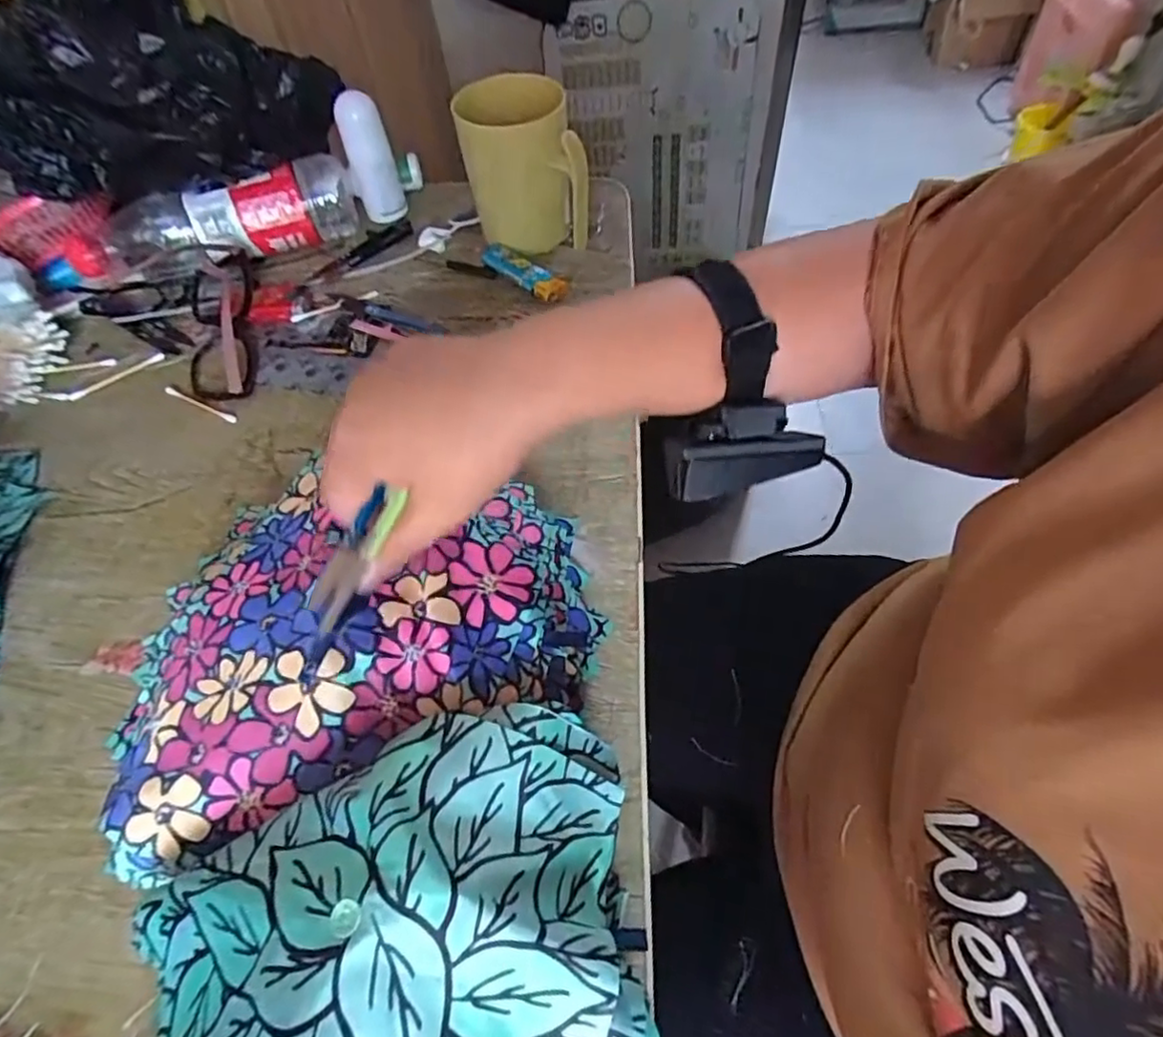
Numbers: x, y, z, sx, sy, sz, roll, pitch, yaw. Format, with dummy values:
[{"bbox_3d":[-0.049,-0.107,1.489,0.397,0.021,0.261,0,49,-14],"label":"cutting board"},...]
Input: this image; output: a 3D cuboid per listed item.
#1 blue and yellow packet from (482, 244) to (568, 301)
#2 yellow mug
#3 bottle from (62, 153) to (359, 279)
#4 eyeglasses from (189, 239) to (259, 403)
[{"bbox_3d":[-0.047,-0.198,0.507,0.084,0.012,0.026,36,66,23],"label":"blue and yellow packet"},{"bbox_3d":[-0.045,-0.271,0.499,0.088,0.105,0.086,-11,57,-3],"label":"yellow mug"},{"bbox_3d":[-0.298,-0.236,0.514,0.222,0.061,0.073,-18,58,-8],"label":"bottle"},{"bbox_3d":[-0.276,-0.152,0.476,0.047,0.034,0.153,-13,58,-6],"label":"eyeglasses"}]

